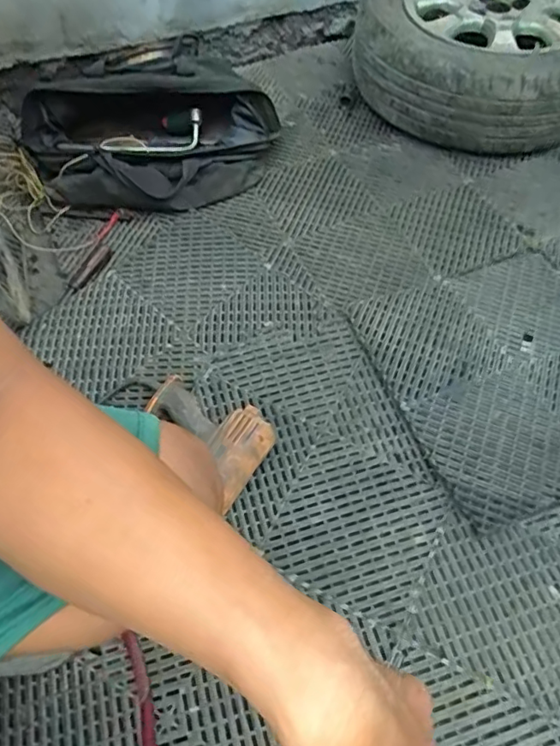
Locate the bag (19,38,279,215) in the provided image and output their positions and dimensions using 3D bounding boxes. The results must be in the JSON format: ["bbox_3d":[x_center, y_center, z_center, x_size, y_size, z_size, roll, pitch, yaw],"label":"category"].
[{"bbox_3d":[-0.262,-0.479,1.059,0.477,0.151,0.330,7,58,6],"label":"bag"}]

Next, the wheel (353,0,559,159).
[{"bbox_3d":[0.436,-0.708,1.164,0.519,0.243,0.513,-1,58,1],"label":"wheel"}]

